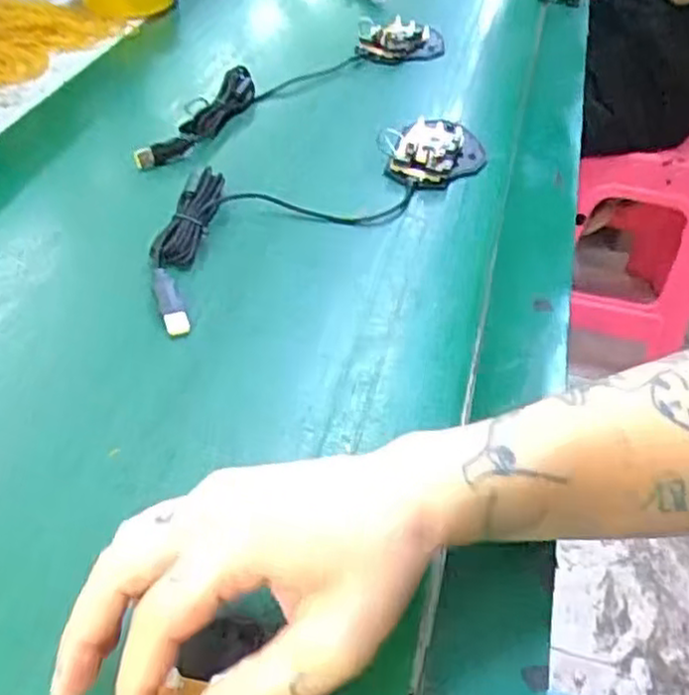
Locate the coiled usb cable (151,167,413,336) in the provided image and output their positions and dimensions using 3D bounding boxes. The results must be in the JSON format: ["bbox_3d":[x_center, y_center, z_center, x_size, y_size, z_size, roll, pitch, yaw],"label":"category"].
[{"bbox_3d":[-0.062,-0.095,0.522,0.116,0.010,0.224,36,52,28],"label":"coiled usb cable"}]

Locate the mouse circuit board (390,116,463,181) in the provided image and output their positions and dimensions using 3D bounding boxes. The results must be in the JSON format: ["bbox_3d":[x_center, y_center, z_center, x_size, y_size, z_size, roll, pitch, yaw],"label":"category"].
[{"bbox_3d":[0.070,-0.166,0.607,0.045,0.012,0.089,14,45,9],"label":"mouse circuit board"}]

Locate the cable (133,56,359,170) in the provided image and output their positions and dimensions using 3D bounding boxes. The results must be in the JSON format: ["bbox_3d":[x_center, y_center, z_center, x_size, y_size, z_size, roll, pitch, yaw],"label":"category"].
[{"bbox_3d":[-0.085,-0.232,0.671,0.052,0.026,0.287,26,48,19],"label":"cable"}]

